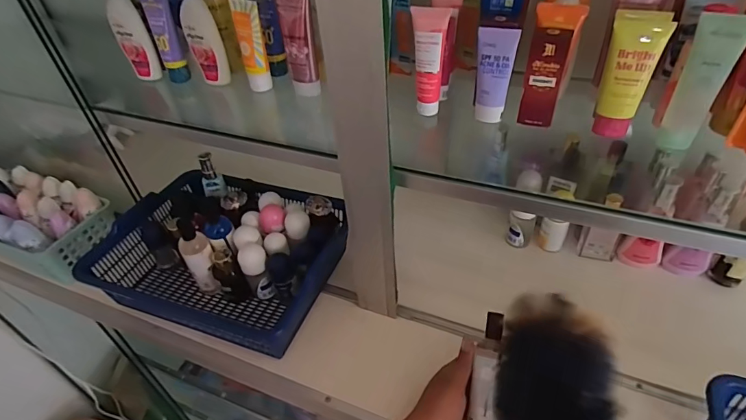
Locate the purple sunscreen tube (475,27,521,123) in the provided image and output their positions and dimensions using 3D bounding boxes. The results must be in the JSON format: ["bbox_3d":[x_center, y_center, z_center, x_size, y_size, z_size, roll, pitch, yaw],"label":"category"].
[{"bbox_3d":[0.142,-0.157,0.501,0.041,0.106,0.020,15,47,20],"label":"purple sunscreen tube"}]

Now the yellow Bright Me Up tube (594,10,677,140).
[{"bbox_3d":[0.277,-0.146,0.465,0.050,0.124,0.040,20,49,24],"label":"yellow Bright Me Up tube"}]

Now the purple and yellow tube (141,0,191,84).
[{"bbox_3d":[-0.314,-0.266,0.645,0.039,0.133,0.038,-23,46,-18],"label":"purple and yellow tube"}]

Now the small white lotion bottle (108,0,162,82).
[{"bbox_3d":[-0.369,-0.262,0.655,0.041,0.119,0.034,-24,47,-19],"label":"small white lotion bottle"}]

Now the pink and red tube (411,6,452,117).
[{"bbox_3d":[0.070,-0.178,0.515,0.040,0.120,0.026,-2,44,4],"label":"pink and red tube"}]

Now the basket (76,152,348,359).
[{"bbox_3d":[-0.220,0.060,0.651,0.321,0.130,0.234,10,46,16],"label":"basket"}]

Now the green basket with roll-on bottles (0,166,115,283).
[{"bbox_3d":[-0.584,0.004,0.715,0.272,0.079,0.125,13,47,19],"label":"green basket with roll-on bottles"}]

